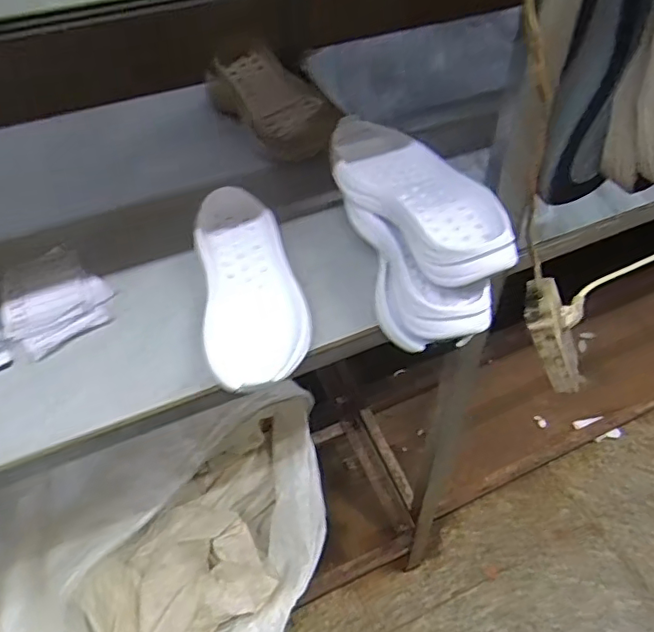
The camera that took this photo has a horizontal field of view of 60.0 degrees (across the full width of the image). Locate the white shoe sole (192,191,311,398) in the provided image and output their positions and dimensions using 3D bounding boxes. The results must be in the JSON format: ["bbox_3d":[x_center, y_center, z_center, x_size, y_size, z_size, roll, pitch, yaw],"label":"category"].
[{"bbox_3d":[-0.083,-0.034,0.616,0.103,0.046,0.283,-10,49,-6],"label":"white shoe sole"}]

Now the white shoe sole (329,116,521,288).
[{"bbox_3d":[0.088,-0.131,0.587,0.098,0.043,0.258,-21,51,-15],"label":"white shoe sole"}]

